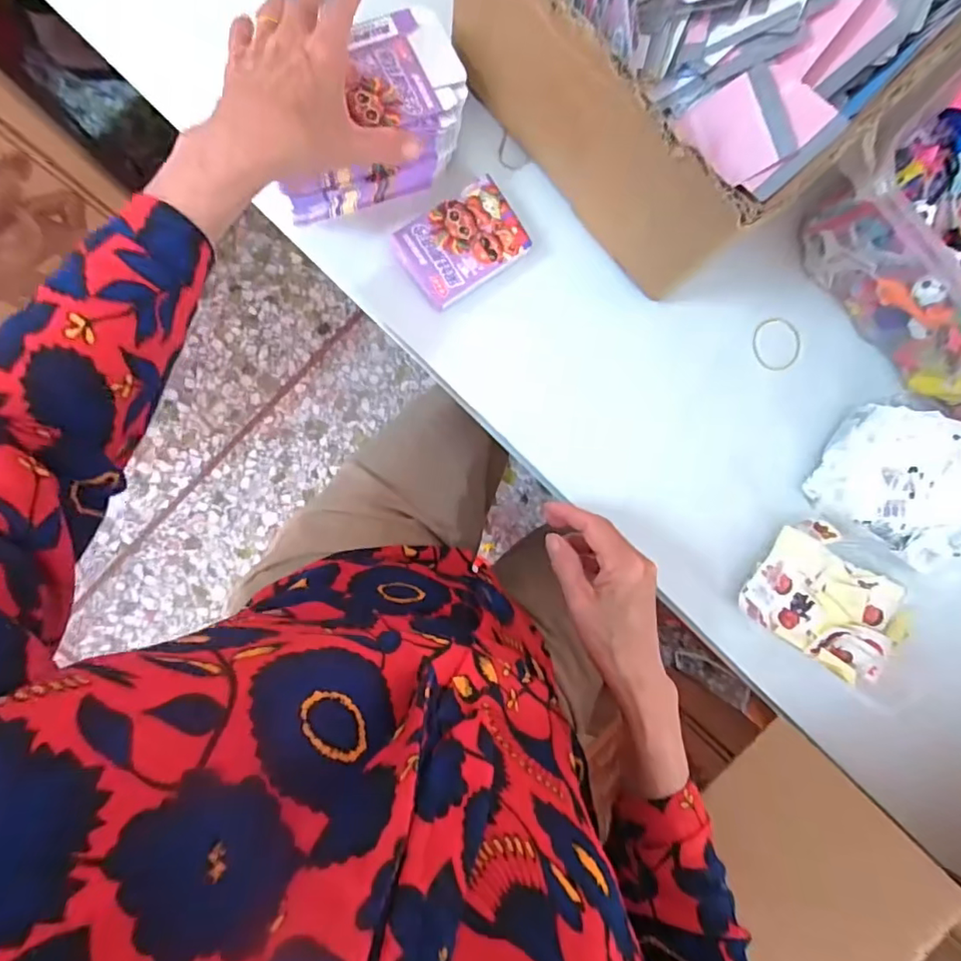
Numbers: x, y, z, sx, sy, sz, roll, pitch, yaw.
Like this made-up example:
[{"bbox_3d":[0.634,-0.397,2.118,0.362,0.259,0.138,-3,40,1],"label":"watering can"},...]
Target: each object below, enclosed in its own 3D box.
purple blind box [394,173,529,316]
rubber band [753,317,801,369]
[{"bbox_3d":[-0.015,-0.185,0.447,0.095,0.021,0.068,-35,95,-4],"label":"purple blind box"},{"bbox_3d":[0.254,-0.117,0.482,0.038,0.006,0.044,-13,93,-6],"label":"rubber band"}]

